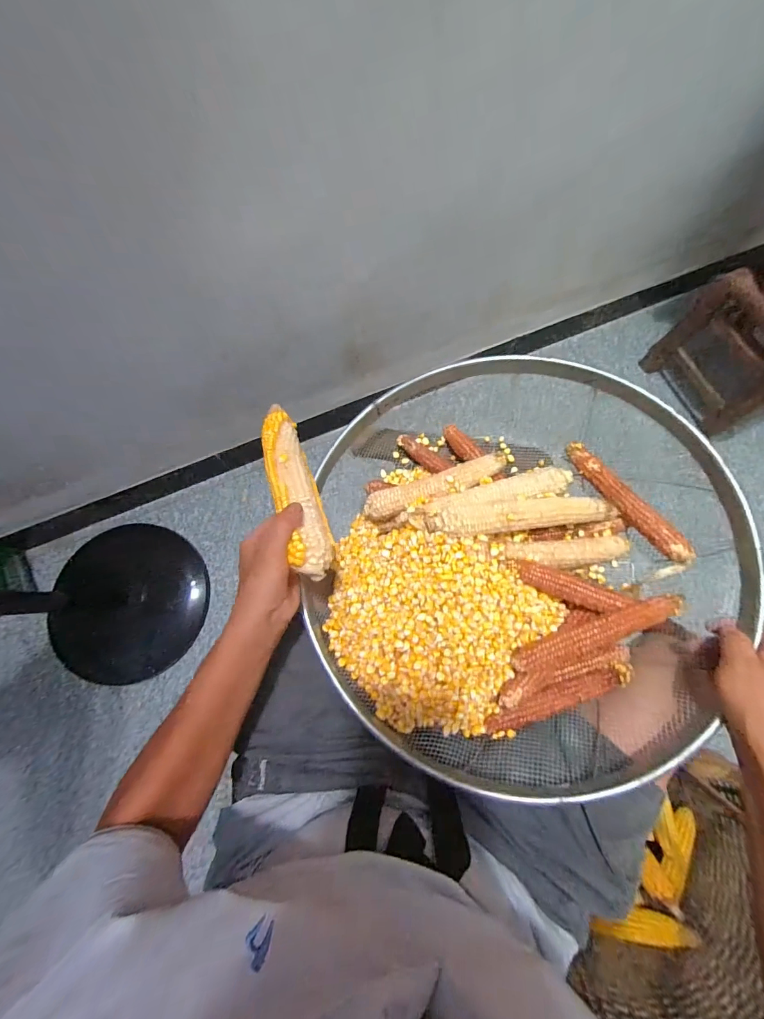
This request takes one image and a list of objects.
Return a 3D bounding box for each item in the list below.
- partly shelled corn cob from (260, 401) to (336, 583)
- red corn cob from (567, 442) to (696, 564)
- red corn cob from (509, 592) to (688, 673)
[{"bbox_3d":[-0.103,-0.032,0.445,0.047,0.036,0.231,-19,62,-6],"label":"partly shelled corn cob"},{"bbox_3d":[0.313,-0.014,0.512,0.027,0.022,0.198,-28,63,-8],"label":"red corn cob"},{"bbox_3d":[0.247,0.147,0.449,0.198,0.029,0.041,-17,75,-5],"label":"red corn cob"}]

